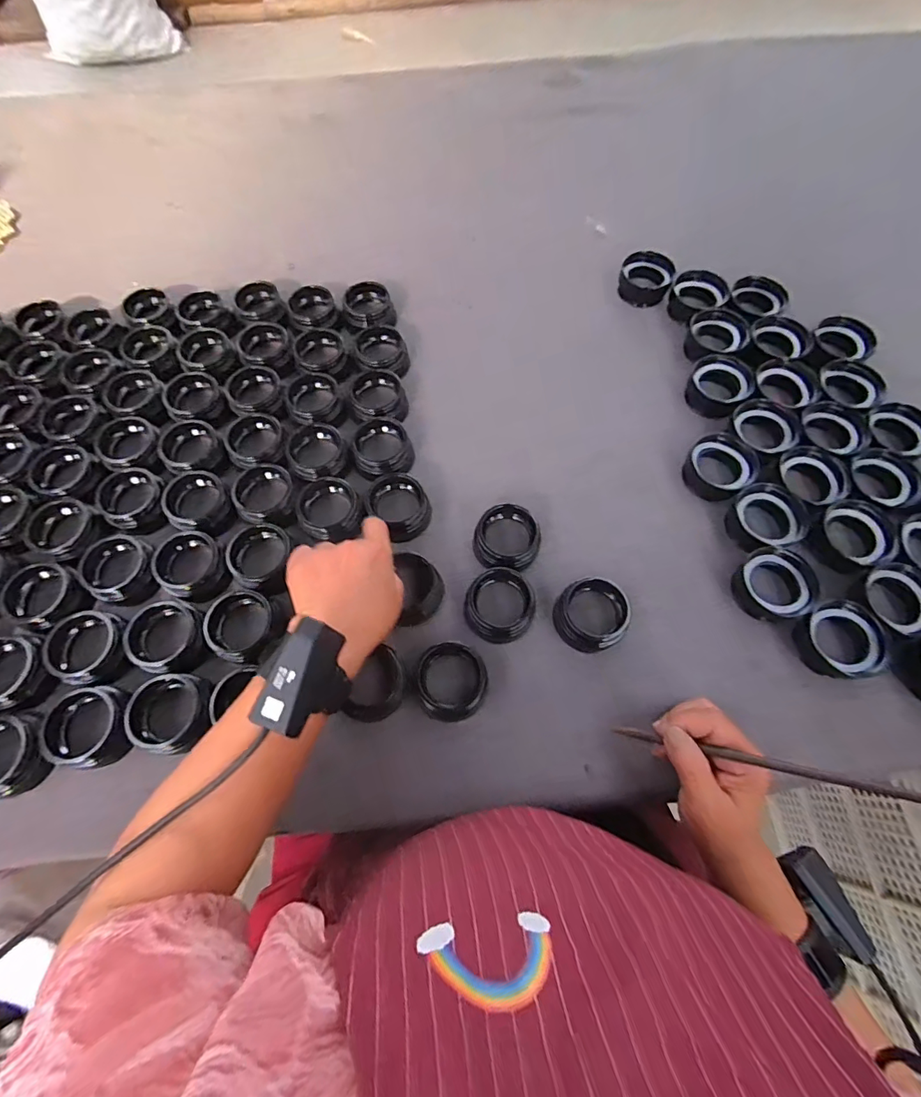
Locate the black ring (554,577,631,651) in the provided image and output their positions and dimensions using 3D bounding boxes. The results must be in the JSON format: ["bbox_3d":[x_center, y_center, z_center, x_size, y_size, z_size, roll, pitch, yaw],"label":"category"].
[{"bbox_3d":[0.121,0.061,0.441,0.063,0.028,0.062,0,66,1],"label":"black ring"}]

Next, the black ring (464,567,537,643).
[{"bbox_3d":[0.038,0.054,0.458,0.065,0.031,0.067,0,66,1],"label":"black ring"}]

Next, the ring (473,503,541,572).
[{"bbox_3d":[0.048,-0.012,0.481,0.065,0.039,0.056,13,67,7],"label":"ring"}]

